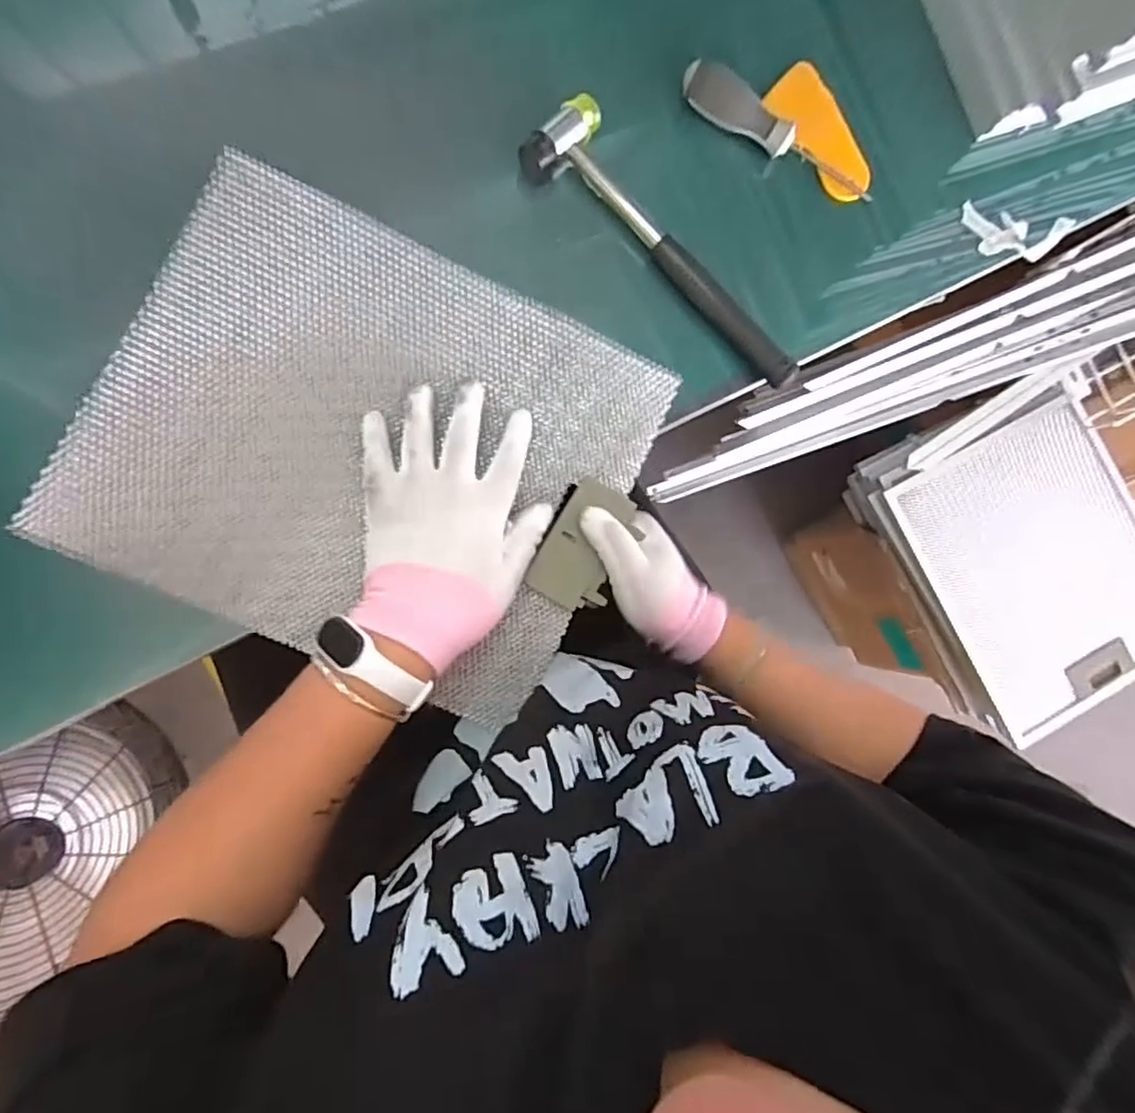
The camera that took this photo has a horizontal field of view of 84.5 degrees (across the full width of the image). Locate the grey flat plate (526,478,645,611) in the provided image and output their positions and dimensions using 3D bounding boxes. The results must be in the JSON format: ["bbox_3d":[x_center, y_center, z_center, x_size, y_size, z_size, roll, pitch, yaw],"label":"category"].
[{"bbox_3d":[0.014,-0.007,0.427,0.052,0.009,0.084,29,83,-4],"label":"grey flat plate"}]

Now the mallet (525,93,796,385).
[{"bbox_3d":[0.074,-0.214,0.439,0.240,0.024,0.059,43,82,-3],"label":"mallet"}]

